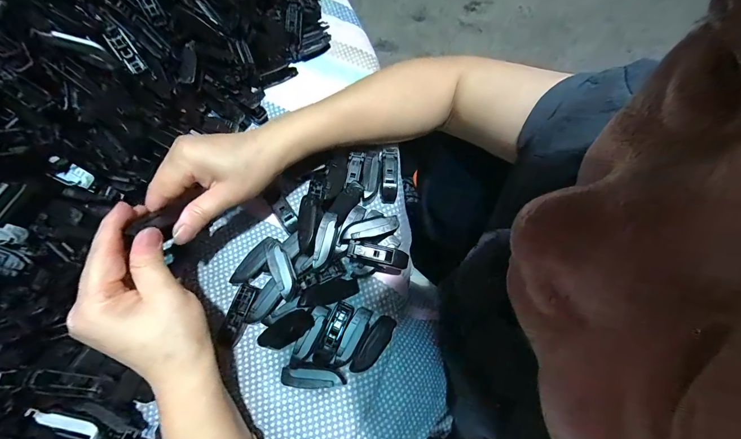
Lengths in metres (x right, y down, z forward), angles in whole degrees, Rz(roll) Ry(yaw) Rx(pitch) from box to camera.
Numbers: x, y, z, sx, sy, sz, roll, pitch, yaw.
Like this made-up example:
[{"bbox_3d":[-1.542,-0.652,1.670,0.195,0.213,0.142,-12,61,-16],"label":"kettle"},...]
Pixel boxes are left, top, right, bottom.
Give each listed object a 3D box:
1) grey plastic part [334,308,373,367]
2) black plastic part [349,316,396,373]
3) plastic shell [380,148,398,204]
[{"bbox_3d":[-0.015,0.105,0.286,0.017,0.008,0.054,25,60,7],"label":"grey plastic part"},{"bbox_3d":[0.003,0.110,0.284,0.021,0.007,0.057,38,61,10],"label":"black plastic part"},{"bbox_3d":[0.020,-0.045,0.329,0.017,0.013,0.055,2,75,1],"label":"plastic shell"}]

